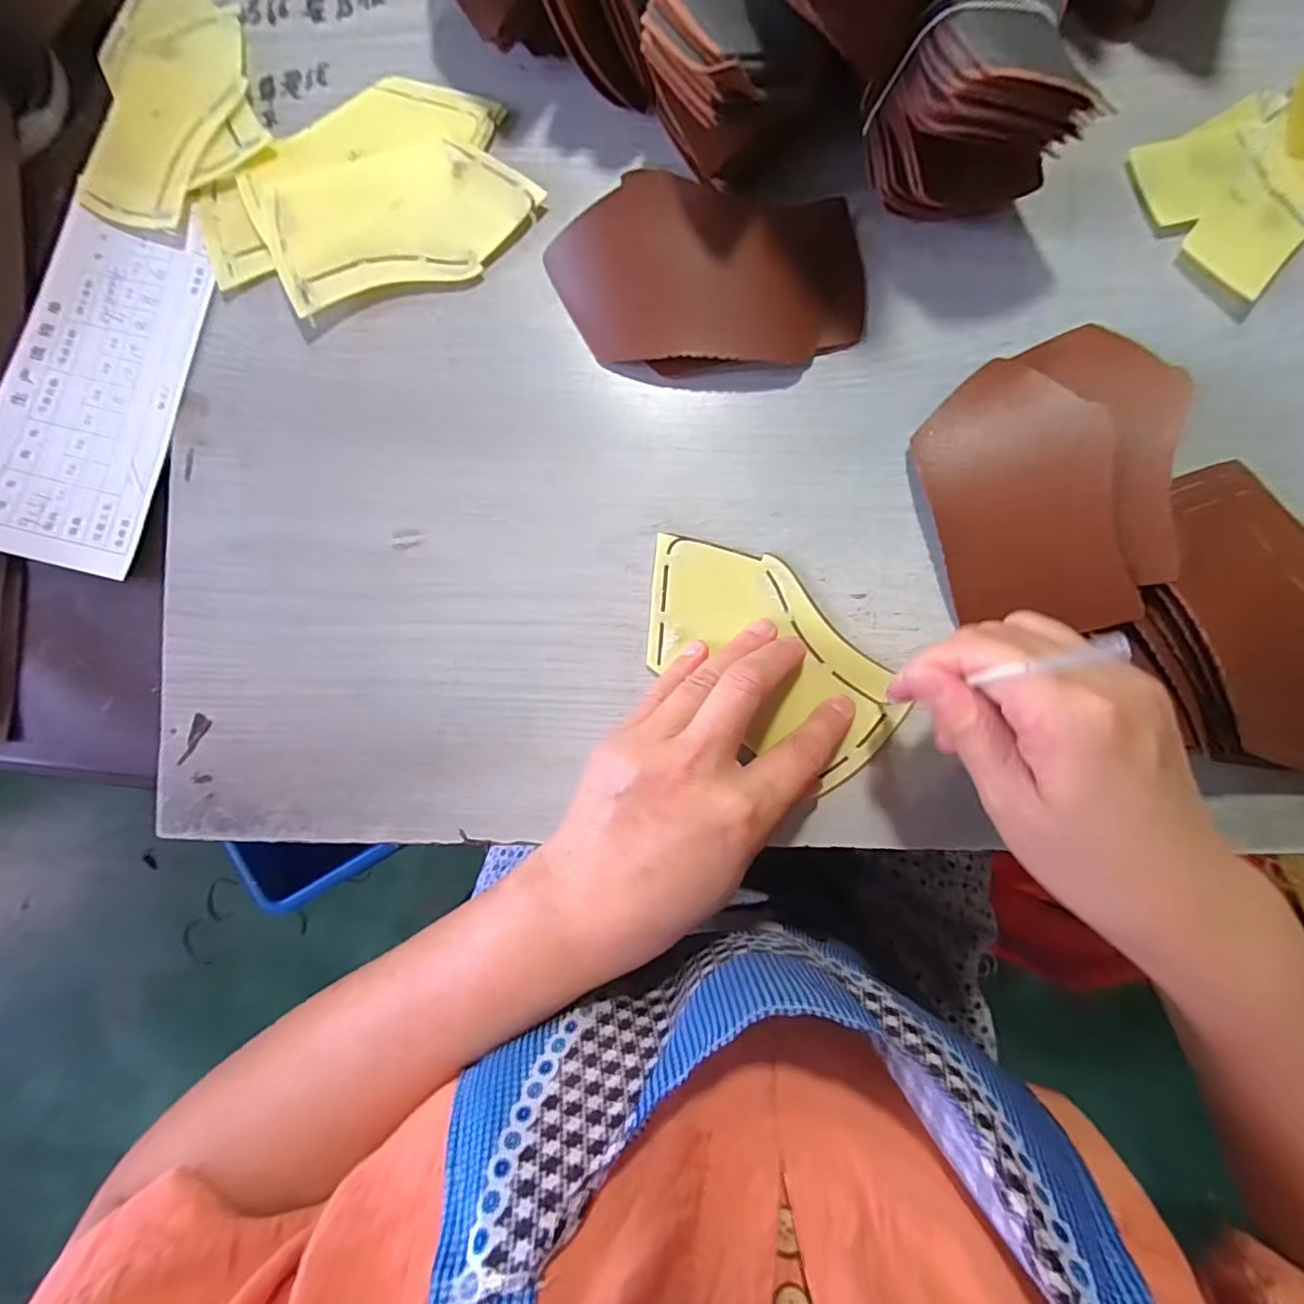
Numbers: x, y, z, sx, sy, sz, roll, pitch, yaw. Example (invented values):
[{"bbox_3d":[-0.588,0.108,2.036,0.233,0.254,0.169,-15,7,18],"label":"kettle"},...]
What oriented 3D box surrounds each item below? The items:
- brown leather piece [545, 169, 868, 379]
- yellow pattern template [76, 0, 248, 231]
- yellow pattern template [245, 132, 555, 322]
[{"bbox_3d":[0.032,-0.190,0.279,0.157,0.028,0.085,-6,86,-1],"label":"brown leather piece"},{"bbox_3d":[-0.267,-0.301,0.300,0.088,0.004,0.142,19,85,6],"label":"yellow pattern template"},{"bbox_3d":[-0.134,-0.231,0.289,0.140,0.007,0.080,-17,87,-3],"label":"yellow pattern template"}]

